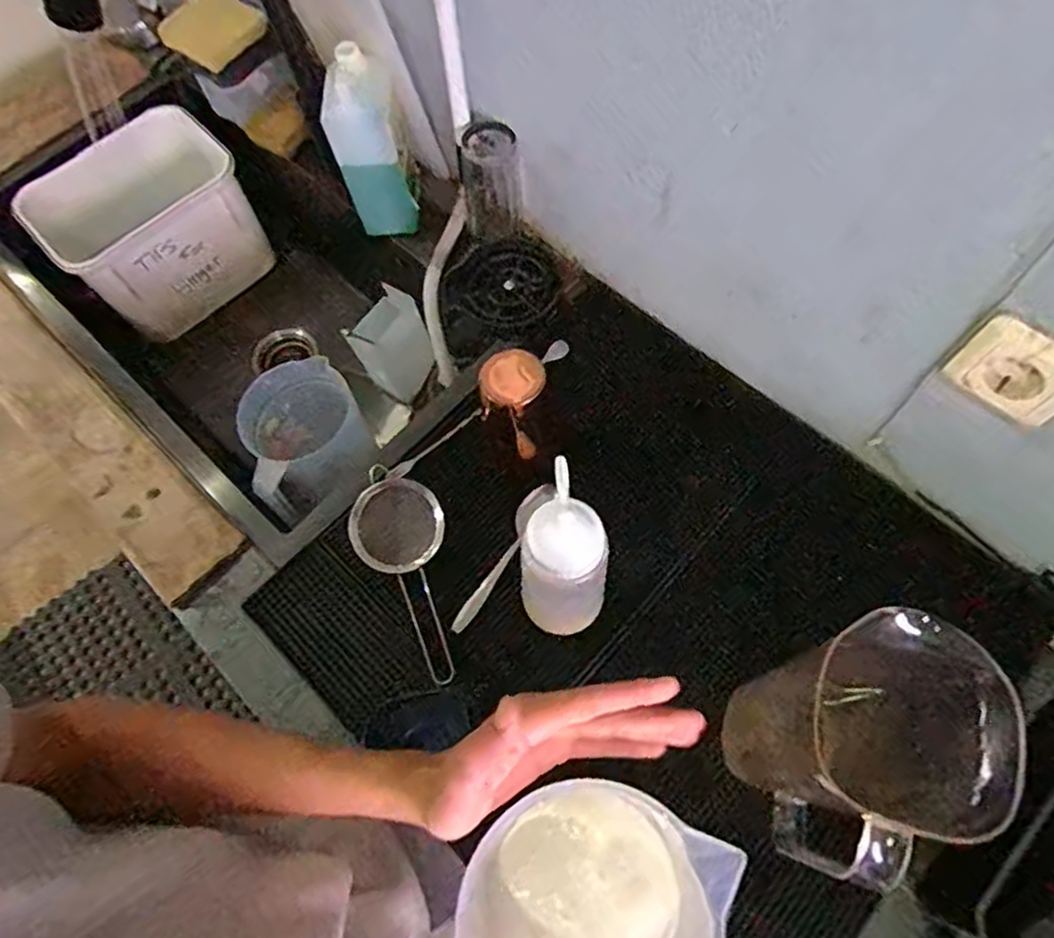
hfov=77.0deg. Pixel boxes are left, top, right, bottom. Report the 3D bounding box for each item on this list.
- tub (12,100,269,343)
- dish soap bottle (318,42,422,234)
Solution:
[{"bbox_3d":[-0.566,-0.365,1.019,0.284,0.211,0.187,-34,69,-11],"label":"tub"},{"bbox_3d":[-0.180,-0.364,0.768,0.074,0.205,0.064,-9,66,-1],"label":"dish soap bottle"}]

